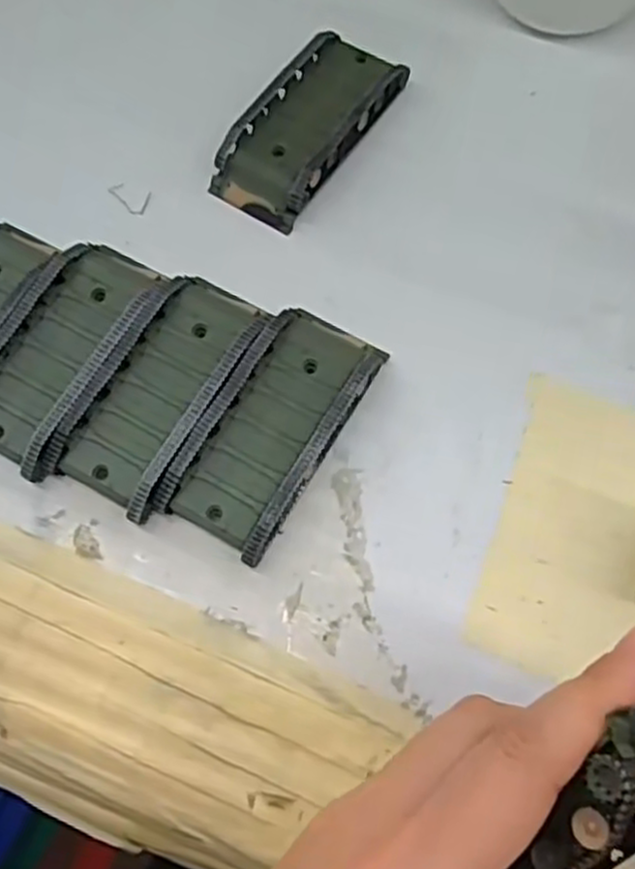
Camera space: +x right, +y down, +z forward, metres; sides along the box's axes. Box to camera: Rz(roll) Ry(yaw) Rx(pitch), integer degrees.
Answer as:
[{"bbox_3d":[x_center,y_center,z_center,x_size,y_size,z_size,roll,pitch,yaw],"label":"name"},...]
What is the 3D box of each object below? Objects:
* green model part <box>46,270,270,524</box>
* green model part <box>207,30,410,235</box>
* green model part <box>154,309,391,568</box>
[{"bbox_3d":[-0.057,-0.018,0.286,0.044,0.019,0.094,29,72,12],"label":"green model part"},{"bbox_3d":[-0.003,-0.135,0.331,0.043,0.022,0.095,32,73,13],"label":"green model part"},{"bbox_3d":[-0.015,-0.004,0.280,0.044,0.020,0.095,28,72,12],"label":"green model part"}]

